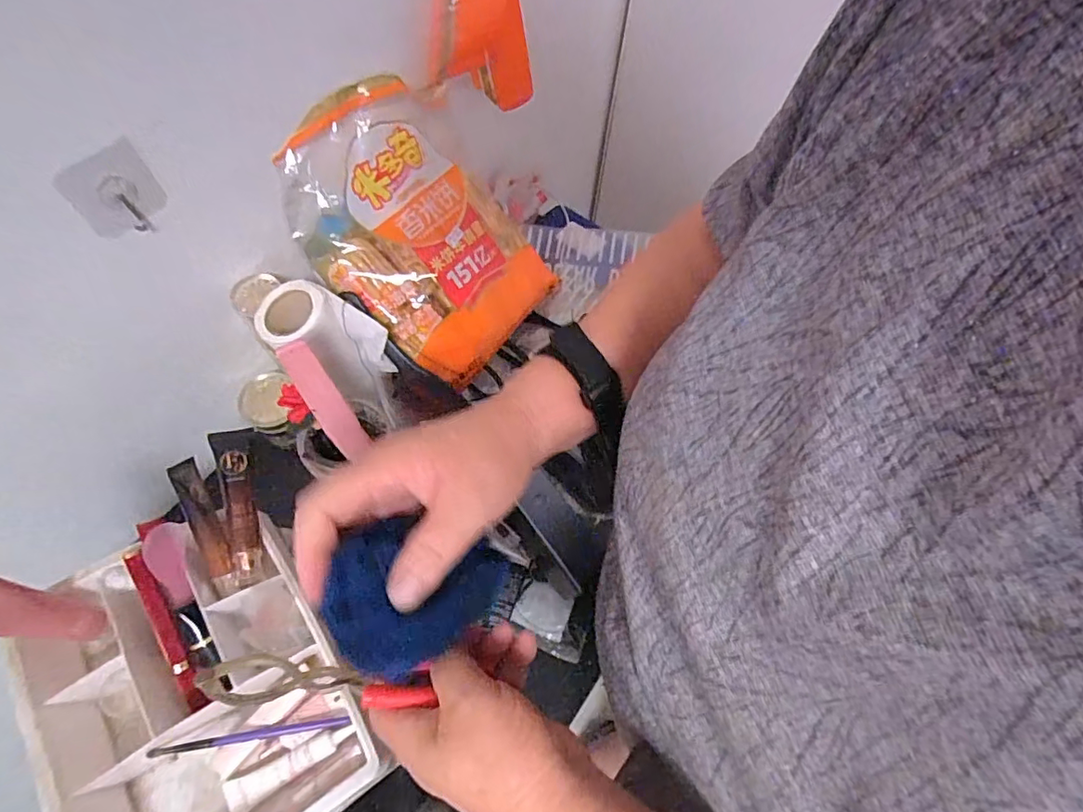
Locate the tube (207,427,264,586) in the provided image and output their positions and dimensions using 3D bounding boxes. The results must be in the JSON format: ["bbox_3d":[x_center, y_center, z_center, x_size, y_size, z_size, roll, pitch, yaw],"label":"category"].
[{"bbox_3d":[-0.240,0.080,0.434,0.026,0.018,0.120,-10,86,-7],"label":"tube"}]

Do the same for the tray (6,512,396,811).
[{"bbox_3d":[-0.242,0.206,0.381,0.176,0.064,0.220,-32,69,-16],"label":"tray"}]

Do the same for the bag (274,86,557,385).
[{"bbox_3d":[-0.124,-0.183,0.585,0.216,0.080,0.280,-48,115,-20],"label":"bag"}]

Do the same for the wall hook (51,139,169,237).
[{"bbox_3d":[-0.312,-0.153,0.401,0.058,0.059,0.030,-29,69,-15],"label":"wall hook"}]

